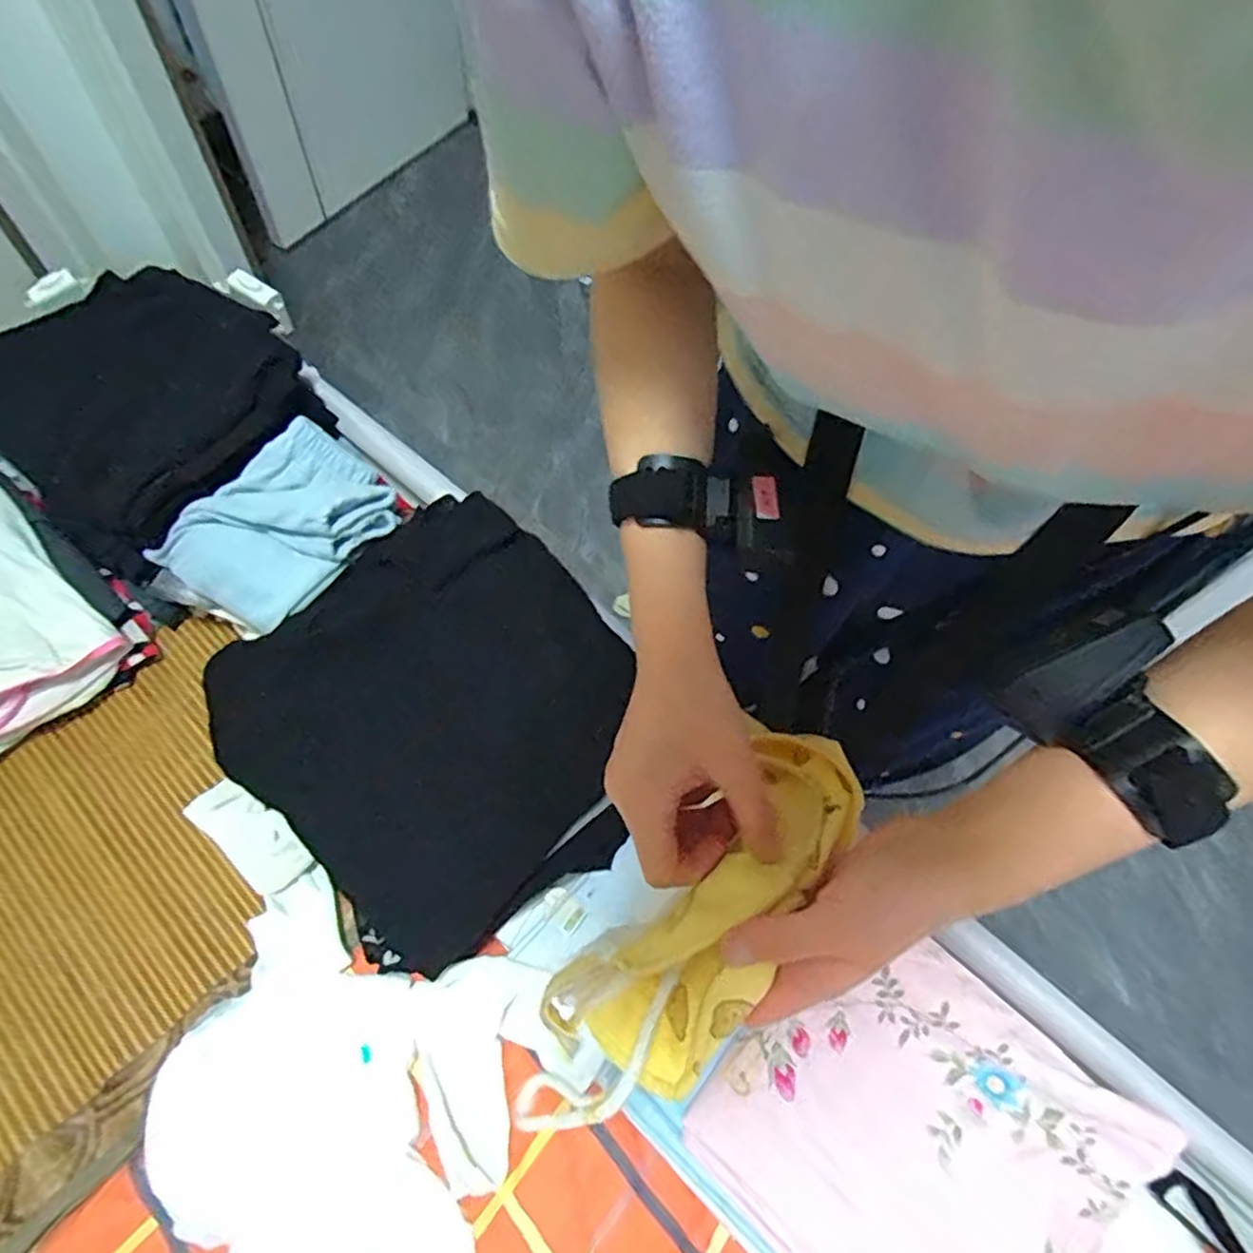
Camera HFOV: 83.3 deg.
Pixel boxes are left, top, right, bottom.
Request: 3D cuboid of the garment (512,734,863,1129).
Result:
[{"bbox_3d":[0.032,0.160,0.360,0.071,0.090,0.250,40,80,15],"label":"garment"}]

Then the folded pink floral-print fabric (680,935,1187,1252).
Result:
[{"bbox_3d":[0.215,0.383,0.525,0.266,0.031,0.245,36,70,22],"label":"folded pink floral-print fabric"}]

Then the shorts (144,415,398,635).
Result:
[{"bbox_3d":[-0.341,-0.101,0.688,0.164,0.067,0.210,36,65,15],"label":"shorts"}]

